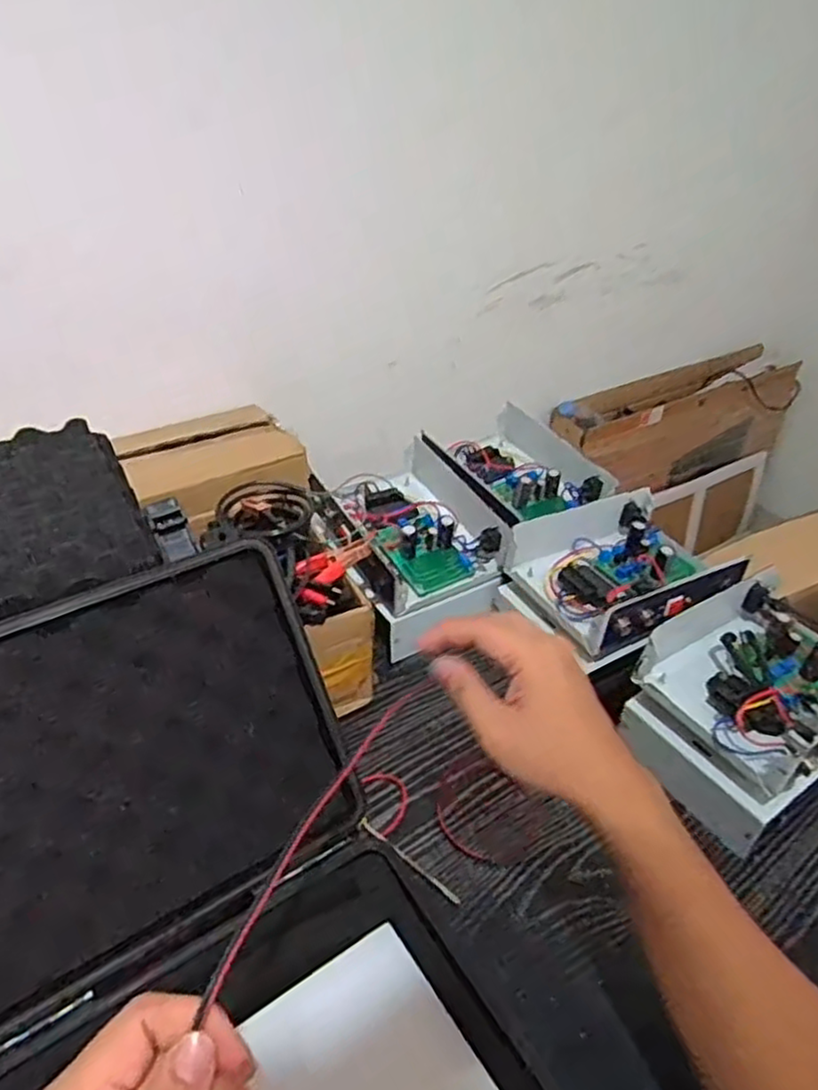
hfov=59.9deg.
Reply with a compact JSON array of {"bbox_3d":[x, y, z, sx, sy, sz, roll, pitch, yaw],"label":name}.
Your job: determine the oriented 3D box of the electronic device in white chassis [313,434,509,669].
[{"bbox_3d":[0.002,-0.011,0.796,0.169,0.093,0.211,-21,43,-26],"label":"electronic device in white chassis"}]

